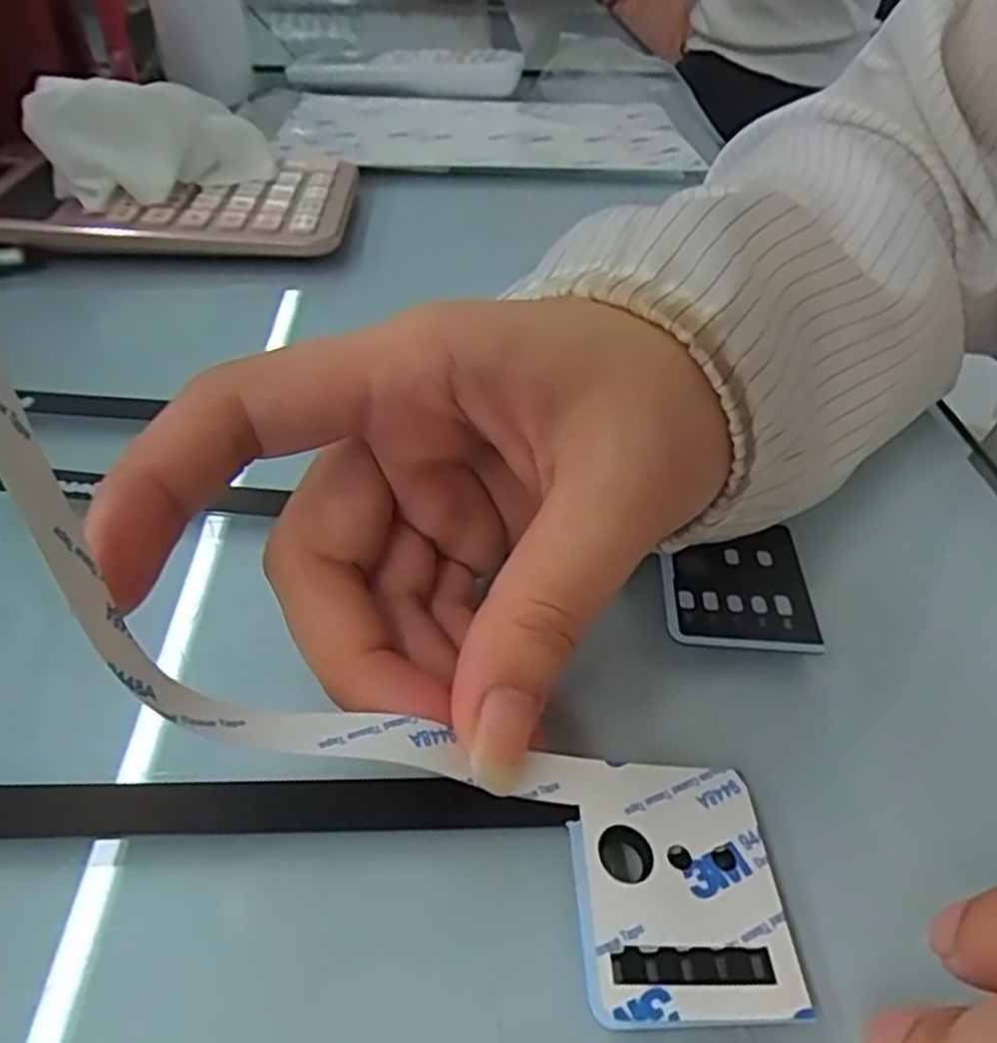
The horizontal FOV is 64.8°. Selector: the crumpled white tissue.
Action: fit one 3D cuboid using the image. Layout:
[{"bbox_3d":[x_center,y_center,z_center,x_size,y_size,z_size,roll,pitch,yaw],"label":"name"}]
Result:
[{"bbox_3d":[-0.156,-0.177,0.358,0.098,0.046,0.048,-16,45,-19],"label":"crumpled white tissue"}]

